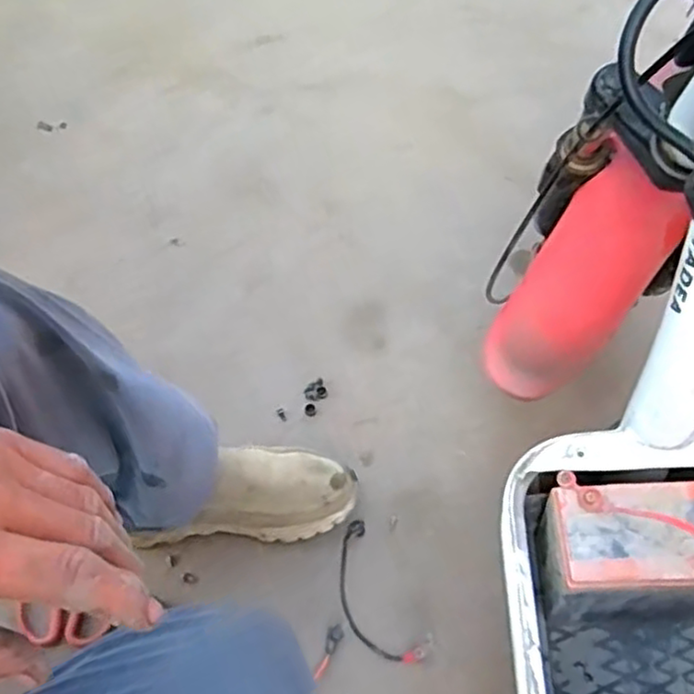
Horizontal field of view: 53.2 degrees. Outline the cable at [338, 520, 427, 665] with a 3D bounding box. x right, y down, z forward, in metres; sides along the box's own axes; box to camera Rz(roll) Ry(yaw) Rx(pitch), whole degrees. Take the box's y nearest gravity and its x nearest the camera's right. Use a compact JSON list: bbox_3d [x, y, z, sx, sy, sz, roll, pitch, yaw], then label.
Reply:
[{"bbox_3d":[0.023,0.265,0.739,0.059,0.018,0.157,-20,64,-15],"label":"cable"}]

